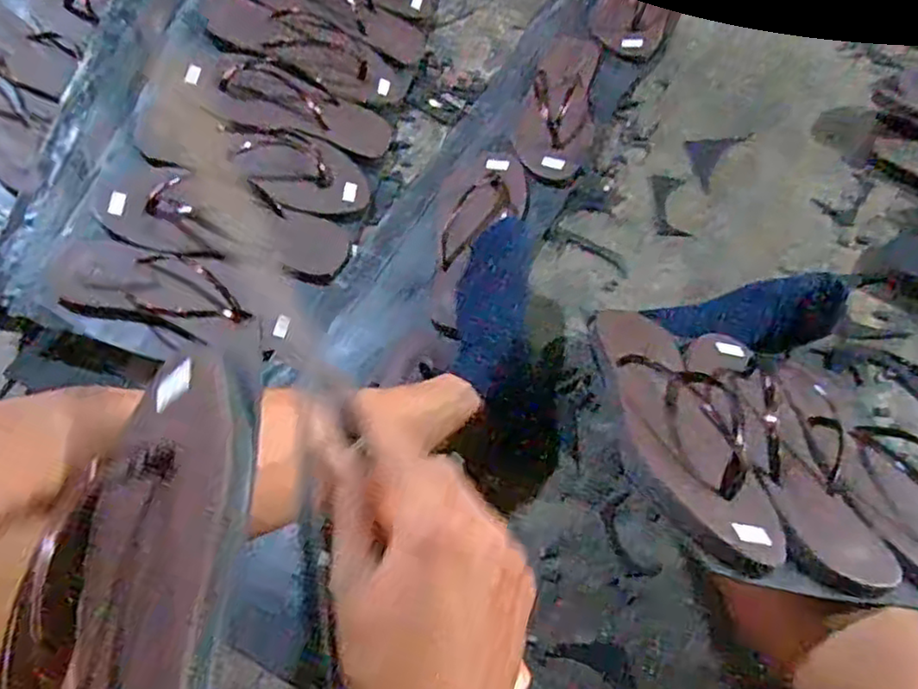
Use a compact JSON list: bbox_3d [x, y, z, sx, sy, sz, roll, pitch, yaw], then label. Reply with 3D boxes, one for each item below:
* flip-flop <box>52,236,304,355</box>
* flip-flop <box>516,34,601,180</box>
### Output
[{"bbox_3d":[-0.277,-0.049,0.673,0.235,0.025,0.096,17,65,-11],"label":"flip-flop"},{"bbox_3d":[0.124,-0.297,0.818,0.083,0.030,0.224,11,66,6],"label":"flip-flop"}]

